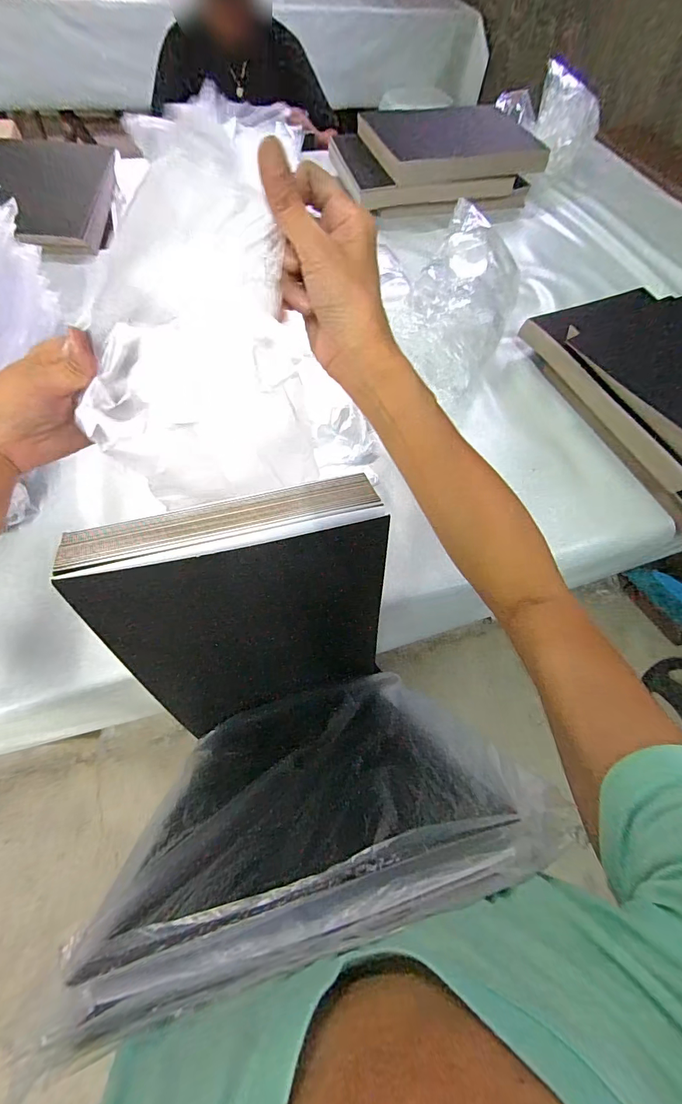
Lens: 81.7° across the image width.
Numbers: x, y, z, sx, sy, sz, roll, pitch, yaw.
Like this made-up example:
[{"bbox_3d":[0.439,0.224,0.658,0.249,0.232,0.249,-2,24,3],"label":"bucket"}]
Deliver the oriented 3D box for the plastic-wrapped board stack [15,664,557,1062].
[{"bbox_3d":[-0.029,0.192,0.367,0.266,0.336,0.030,-10,89,-11],"label":"plastic-wrapped board stack"}]

